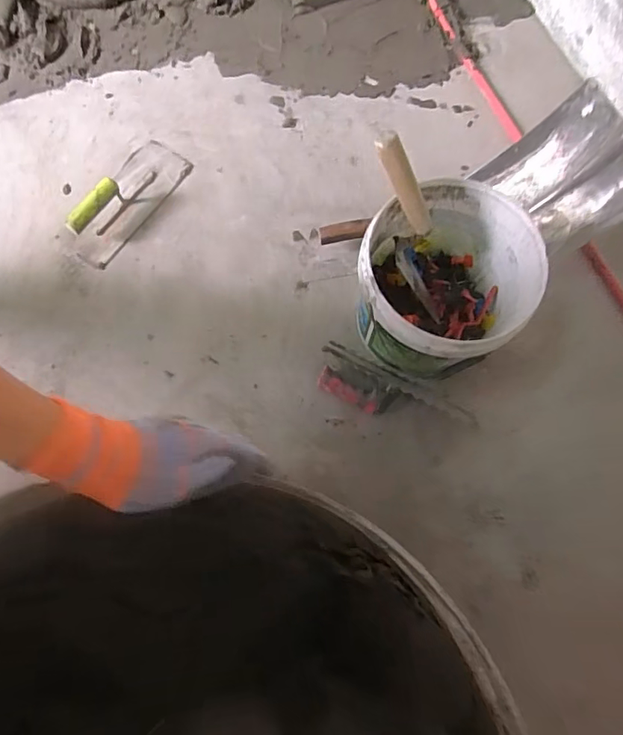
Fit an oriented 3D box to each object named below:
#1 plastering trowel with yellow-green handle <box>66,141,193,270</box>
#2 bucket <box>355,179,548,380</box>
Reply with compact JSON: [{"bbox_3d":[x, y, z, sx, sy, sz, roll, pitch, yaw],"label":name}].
[{"bbox_3d":[-0.350,-0.325,0.920,0.106,0.086,0.282,36,77,8],"label":"plastering trowel with yellow-green handle"},{"bbox_3d":[0.195,-0.116,0.789,0.242,0.253,0.249,0,75,-1],"label":"bucket"}]

